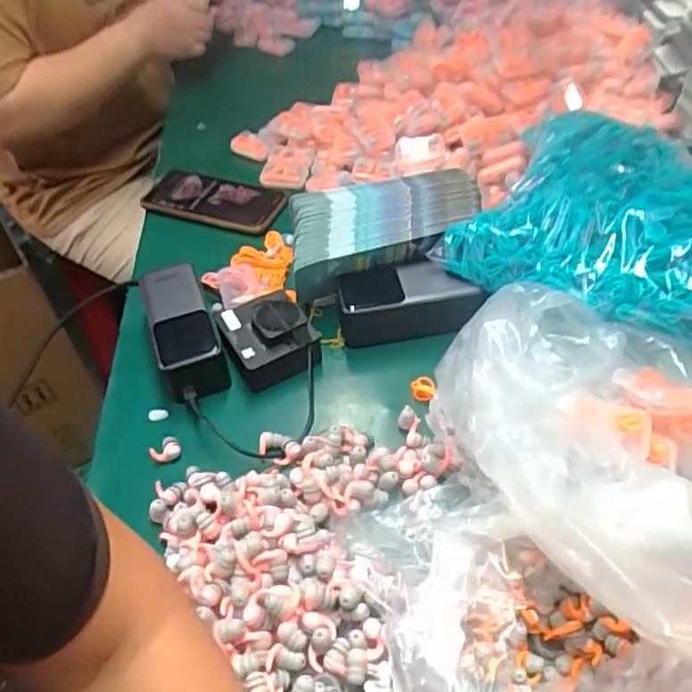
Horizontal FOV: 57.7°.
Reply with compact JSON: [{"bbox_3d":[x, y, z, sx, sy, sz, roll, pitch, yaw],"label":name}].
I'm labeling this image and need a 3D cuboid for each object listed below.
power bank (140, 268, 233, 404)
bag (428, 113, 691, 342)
[{"bbox_3d":[-0.147,-0.013,0.568,0.055,0.051,0.135,-19,51,-11],"label":"power bank"},{"bbox_3d":[0.254,-0.115,0.546,0.282,0.065,0.221,22,55,22],"label":"bag"}]

